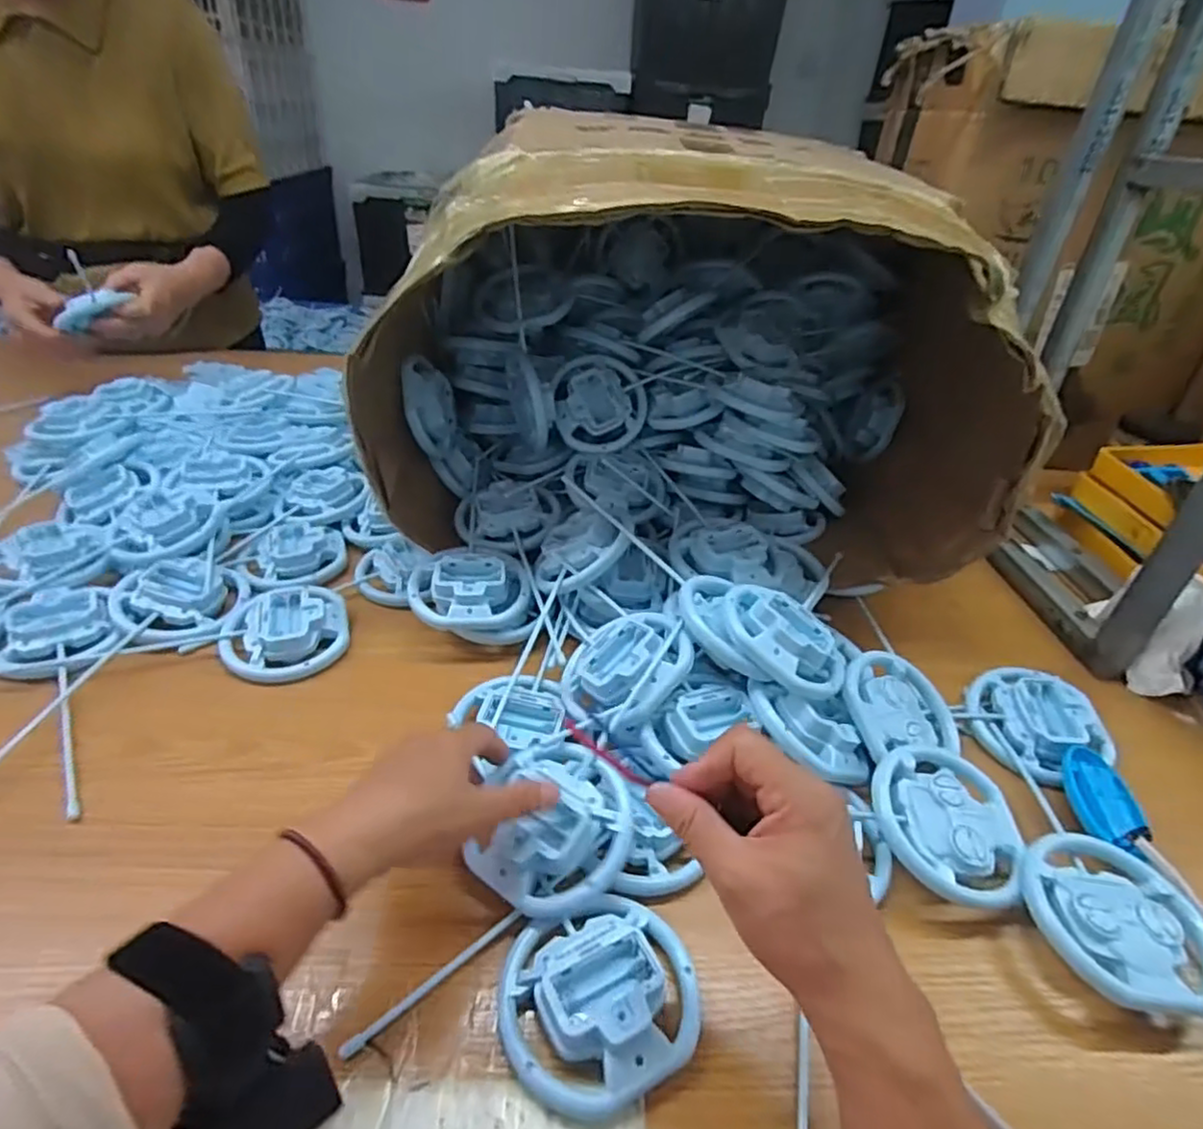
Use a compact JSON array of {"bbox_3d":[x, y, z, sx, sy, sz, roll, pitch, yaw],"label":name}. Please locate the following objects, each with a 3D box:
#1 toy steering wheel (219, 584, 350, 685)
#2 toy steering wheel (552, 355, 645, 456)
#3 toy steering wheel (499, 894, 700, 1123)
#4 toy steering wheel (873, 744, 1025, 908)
[{"bbox_3d":[-0.271,0.055,0.568,0.099,0.029,0.093,-13,39,-23],"label":"toy steering wheel"},{"bbox_3d":[-0.002,-0.169,0.698,0.102,0.022,0.097,0,88,-10],"label":"toy steering wheel"},{"bbox_3d":[-0.001,0.224,0.349,0.100,0.020,0.094,3,35,-2],"label":"toy steering wheel"},{"bbox_3d":[0.226,0.165,0.435,0.093,0.025,0.098,3,35,-2],"label":"toy steering wheel"}]

